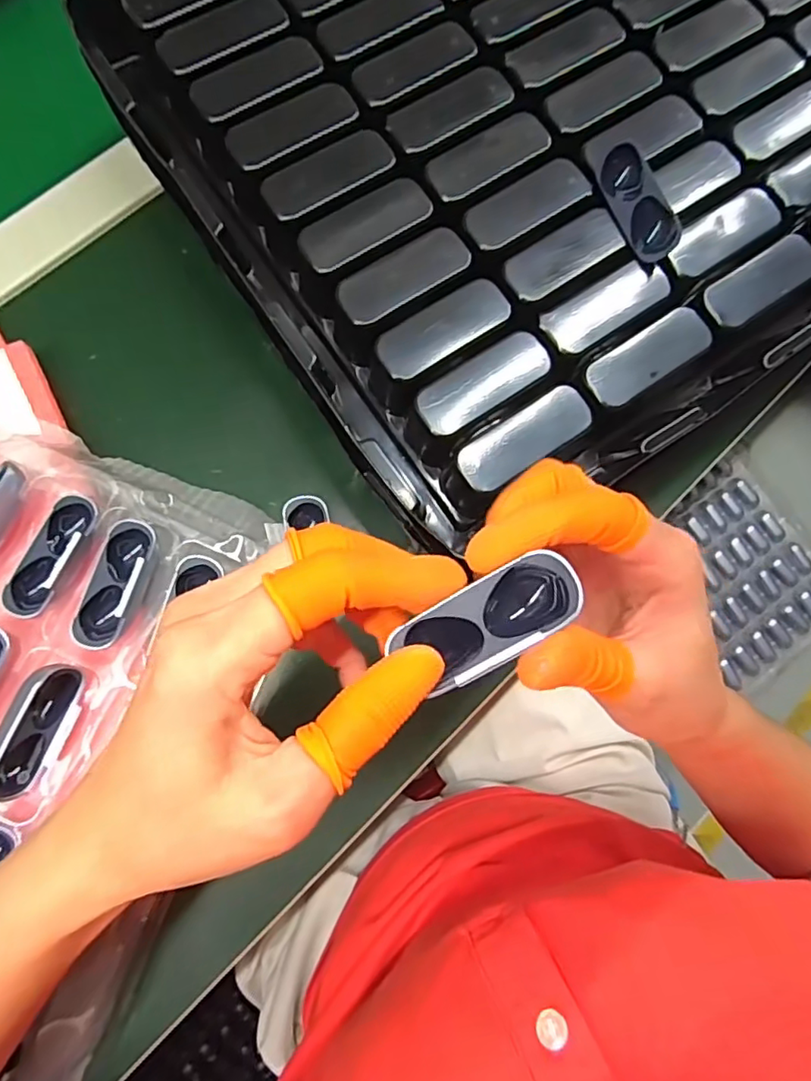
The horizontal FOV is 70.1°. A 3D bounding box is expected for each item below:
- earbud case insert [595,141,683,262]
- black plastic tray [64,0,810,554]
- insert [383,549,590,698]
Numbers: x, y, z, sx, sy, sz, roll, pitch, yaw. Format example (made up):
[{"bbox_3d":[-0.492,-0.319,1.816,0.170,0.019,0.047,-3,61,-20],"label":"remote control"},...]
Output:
[{"bbox_3d":[0.108,-0.158,0.270,0.022,0.009,0.056,-34,81,40],"label":"earbud case insert"},{"bbox_3d":[0.116,-0.250,0.312,0.476,0.056,0.350,-33,82,-8],"label":"black plastic tray"},{"bbox_3d":[0.025,0.024,0.170,0.053,0.008,0.024,-28,79,4],"label":"insert"}]

